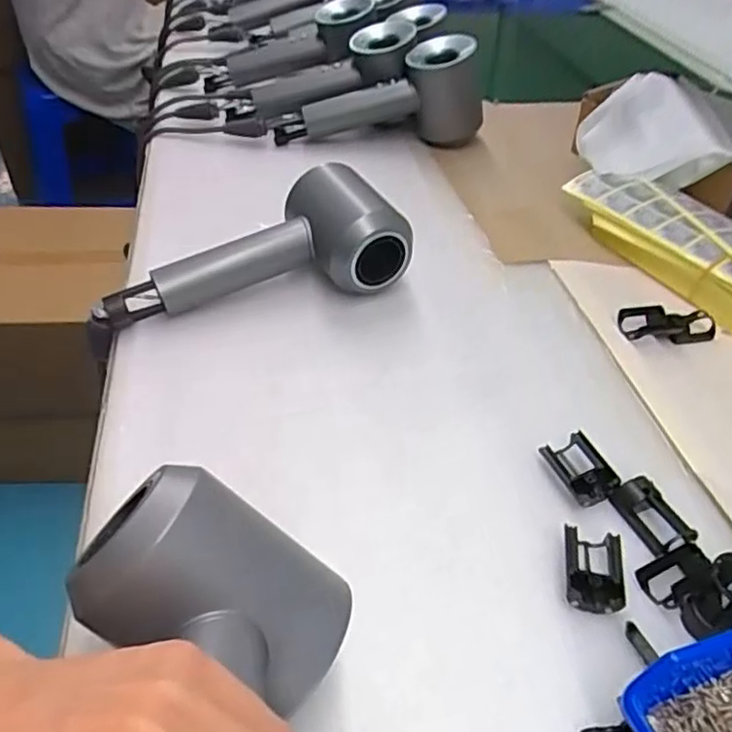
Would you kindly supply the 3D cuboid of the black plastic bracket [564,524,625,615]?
[{"bbox_3d":[0.123,0.111,0.355,0.030,0.014,0.045,10,42,9],"label":"black plastic bracket"}]

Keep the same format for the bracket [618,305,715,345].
[{"bbox_3d":[0.245,-0.033,0.526,0.093,0.017,0.027,1,40,-21],"label":"bracket"}]

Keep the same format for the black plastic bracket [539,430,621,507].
[{"bbox_3d":[0.132,0.065,0.403,0.032,0.016,0.045,-13,44,-16],"label":"black plastic bracket"}]

